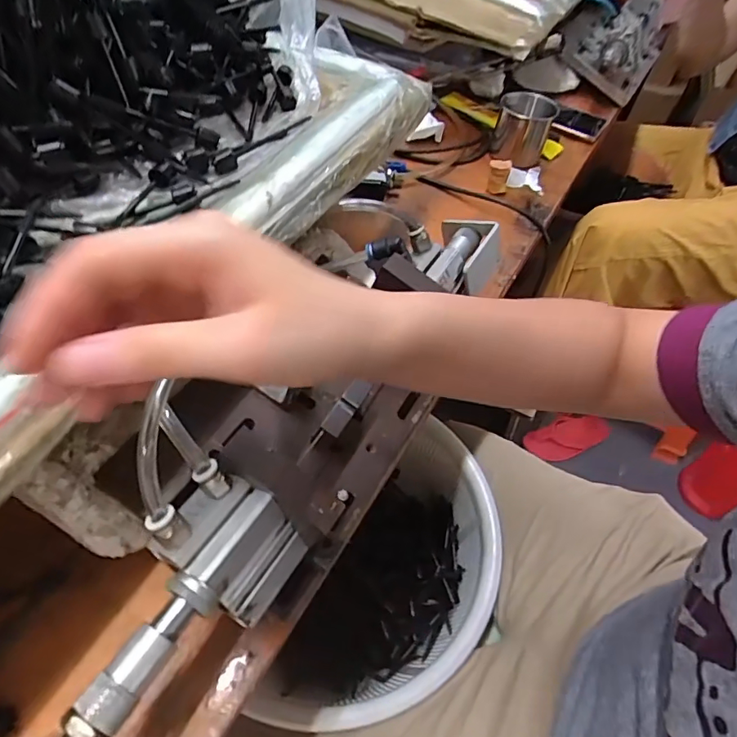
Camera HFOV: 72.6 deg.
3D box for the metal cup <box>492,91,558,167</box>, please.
[{"bbox_3d":[0.204,-0.318,0.668,0.069,0.073,0.069,2,51,-3],"label":"metal cup"}]

